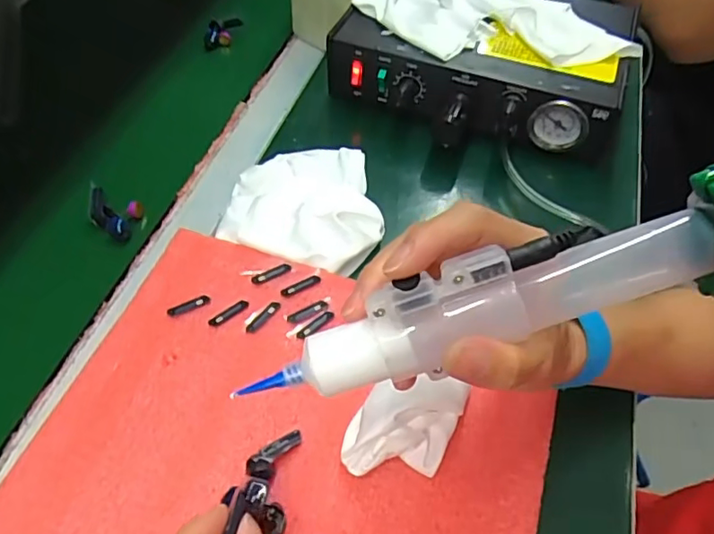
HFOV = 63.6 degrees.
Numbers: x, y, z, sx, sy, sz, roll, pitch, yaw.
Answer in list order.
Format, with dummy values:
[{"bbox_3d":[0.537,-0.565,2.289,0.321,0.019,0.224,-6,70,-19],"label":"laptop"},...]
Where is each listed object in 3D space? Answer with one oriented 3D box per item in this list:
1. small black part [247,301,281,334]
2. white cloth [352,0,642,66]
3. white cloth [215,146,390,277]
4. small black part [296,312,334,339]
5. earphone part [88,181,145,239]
[{"bbox_3d":[-0.059,0.030,0.360,0.008,0.004,0.027,32,58,21],"label":"small black part"},{"bbox_3d":[0.108,-0.208,0.477,0.226,0.021,0.115,24,56,16],"label":"white cloth"},{"bbox_3d":[-0.033,-0.053,0.423,0.112,0.020,0.117,17,54,11],"label":"white cloth"},{"bbox_3d":[-0.026,0.036,0.359,0.027,0.004,0.006,-35,61,-25],"label":"small black part"},{"bbox_3d":[-0.181,-0.039,0.421,0.048,0.014,0.031,20,55,13],"label":"earphone part"}]

